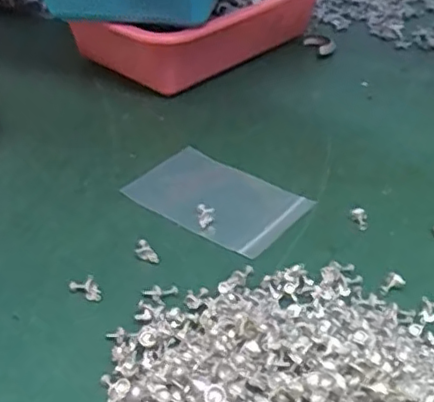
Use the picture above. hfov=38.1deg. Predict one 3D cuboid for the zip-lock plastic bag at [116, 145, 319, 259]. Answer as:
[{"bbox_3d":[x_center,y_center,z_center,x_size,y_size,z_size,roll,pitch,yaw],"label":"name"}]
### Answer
[{"bbox_3d":[0.001,-0.002,0.463,0.117,0.007,0.079,26,45,26],"label":"zip-lock plastic bag"}]

